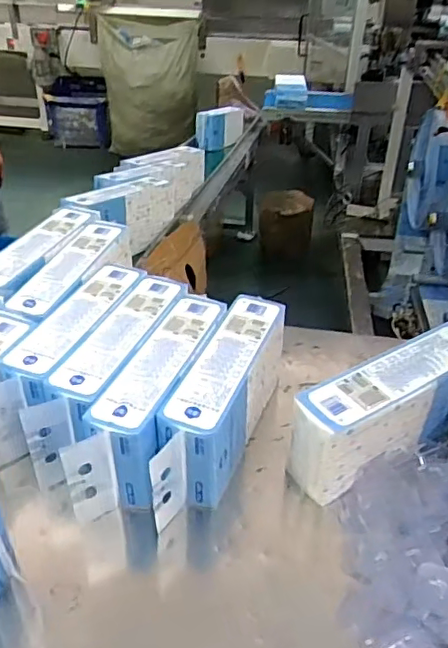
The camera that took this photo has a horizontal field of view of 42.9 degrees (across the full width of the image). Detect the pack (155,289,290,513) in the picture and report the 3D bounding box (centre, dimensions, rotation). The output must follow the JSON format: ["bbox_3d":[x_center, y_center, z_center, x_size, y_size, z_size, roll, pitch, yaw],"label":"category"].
[{"bbox_3d":[0.005,0.115,0.920,0.097,0.182,0.320,15,38,18],"label":"pack"}]

